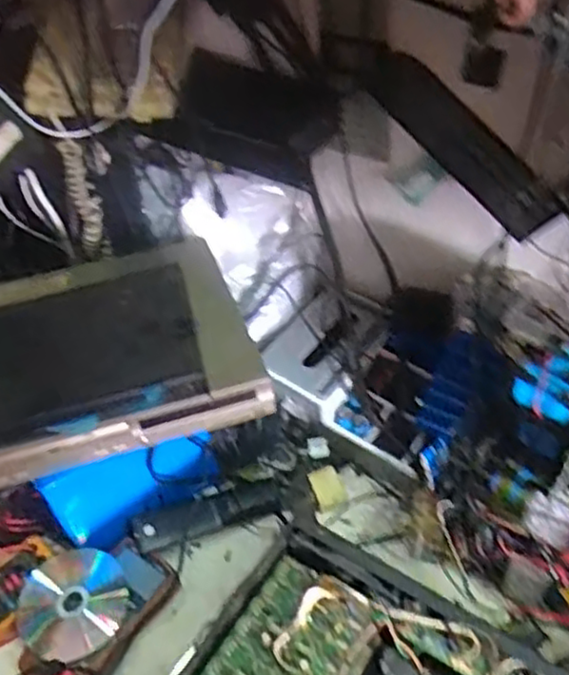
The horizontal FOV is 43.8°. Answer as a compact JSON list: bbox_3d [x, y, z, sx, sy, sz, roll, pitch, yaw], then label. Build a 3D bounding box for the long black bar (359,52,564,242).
[{"bbox_3d":[0.172,-0.192,0.694,0.232,0.073,0.013,43,57,-4],"label":"long black bar"}]

